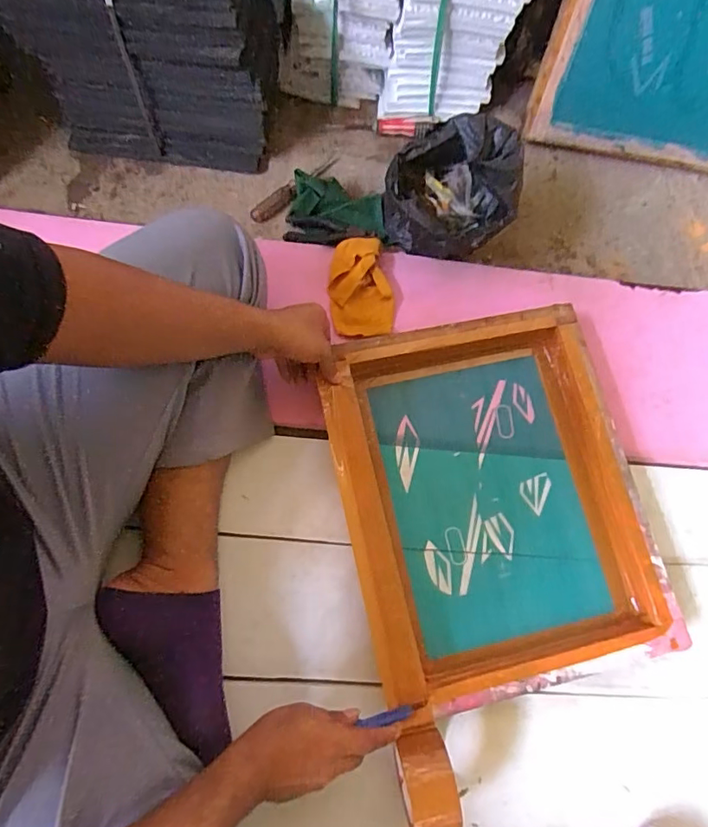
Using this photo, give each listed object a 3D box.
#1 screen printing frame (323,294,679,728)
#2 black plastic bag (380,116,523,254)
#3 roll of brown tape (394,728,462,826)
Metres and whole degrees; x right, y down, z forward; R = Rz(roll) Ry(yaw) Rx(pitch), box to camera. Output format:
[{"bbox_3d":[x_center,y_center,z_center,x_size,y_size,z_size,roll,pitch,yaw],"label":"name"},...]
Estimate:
[{"bbox_3d":[0.171,0.102,0.638,0.362,0.065,0.443,-12,73,-5],"label":"screen printing frame"},{"bbox_3d":[0.128,-0.300,0.699,0.171,0.138,0.143,-1,76,-5],"label":"black plastic bag"},{"bbox_3d":[0.077,0.393,0.545,0.056,0.090,0.092,-10,76,-7],"label":"roll of brown tape"}]

